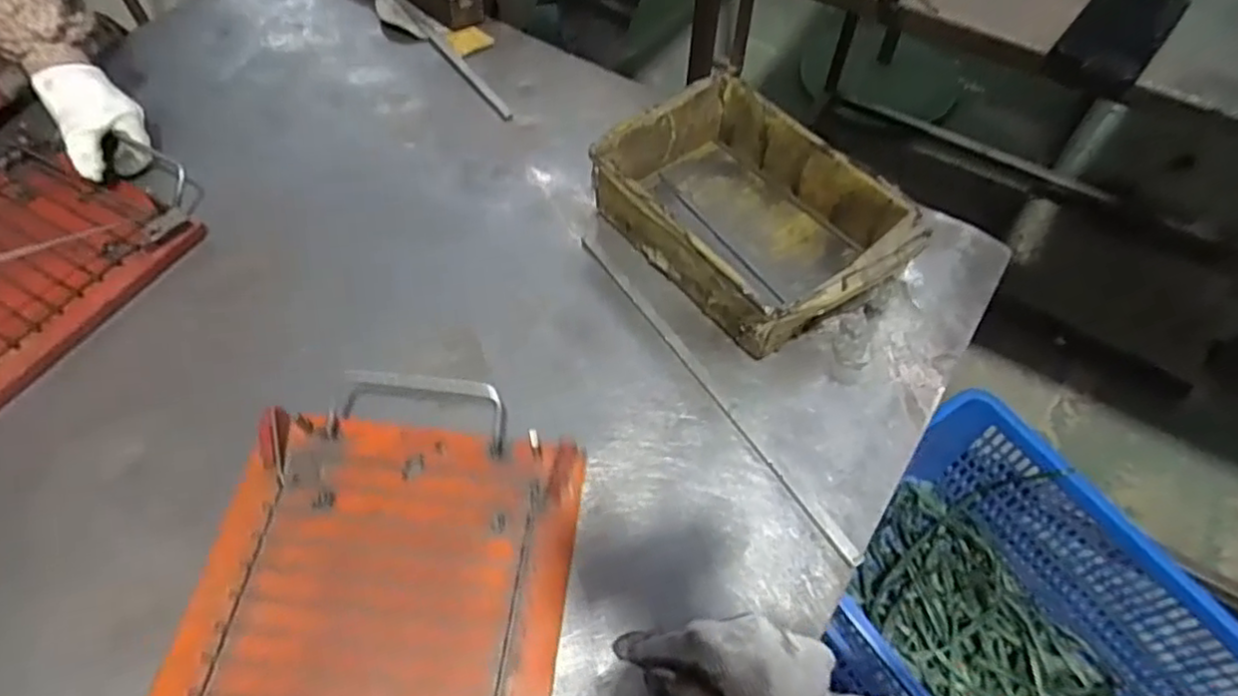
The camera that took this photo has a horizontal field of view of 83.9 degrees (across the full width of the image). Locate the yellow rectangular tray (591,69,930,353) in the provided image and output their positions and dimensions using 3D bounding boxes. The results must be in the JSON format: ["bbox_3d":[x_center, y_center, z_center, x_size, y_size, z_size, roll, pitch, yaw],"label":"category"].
[{"bbox_3d":[0.114,-0.119,0.615,0.180,0.079,0.254,-32,65,-20],"label":"yellow rectangular tray"}]

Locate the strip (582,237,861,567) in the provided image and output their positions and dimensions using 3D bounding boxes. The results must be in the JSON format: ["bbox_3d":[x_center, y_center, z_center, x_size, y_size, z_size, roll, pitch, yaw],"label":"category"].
[{"bbox_3d":[0.069,0.028,0.565,0.010,0.006,0.351,-30,63,-18],"label":"strip"}]

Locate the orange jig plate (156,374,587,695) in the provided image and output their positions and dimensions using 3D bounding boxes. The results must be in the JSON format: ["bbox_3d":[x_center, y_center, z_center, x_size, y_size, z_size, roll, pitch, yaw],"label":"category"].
[{"bbox_3d":[-0.160,0.182,0.446,0.238,0.032,0.340,6,58,3],"label":"orange jig plate"}]

